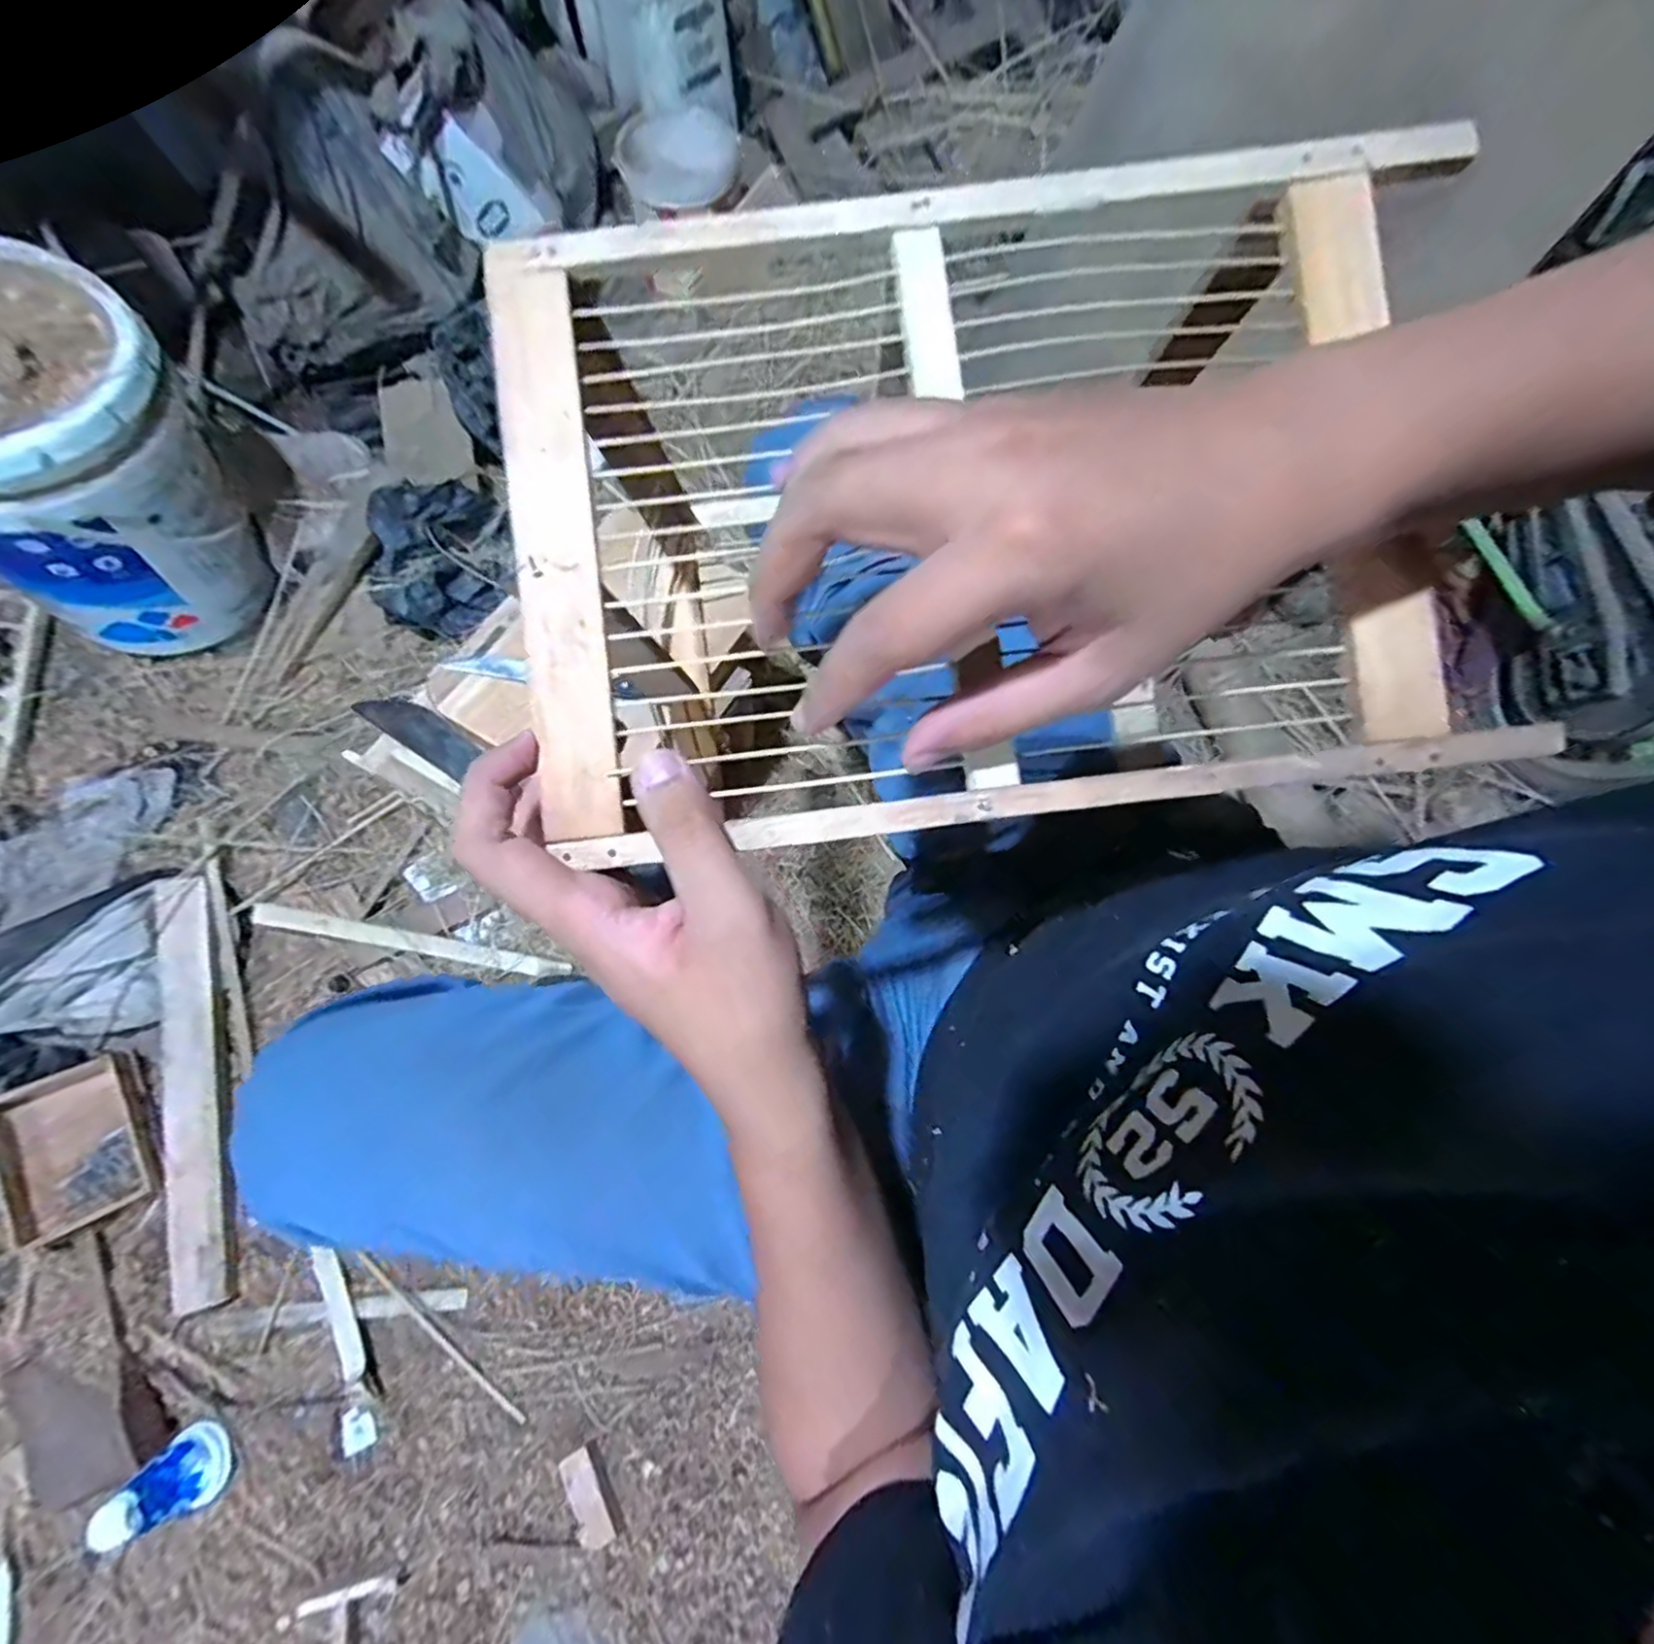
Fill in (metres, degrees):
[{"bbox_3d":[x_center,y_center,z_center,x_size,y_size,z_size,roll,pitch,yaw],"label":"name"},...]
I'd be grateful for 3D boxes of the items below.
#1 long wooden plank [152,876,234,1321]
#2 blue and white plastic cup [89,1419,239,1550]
[{"bbox_3d":[-0.693,0.284,0.759,0.049,0.013,0.448,-7,78,-30],"label":"long wooden plank"},{"bbox_3d":[-0.626,0.633,0.657,0.067,0.068,0.064,0,74,-2],"label":"blue and white plastic cup"}]

